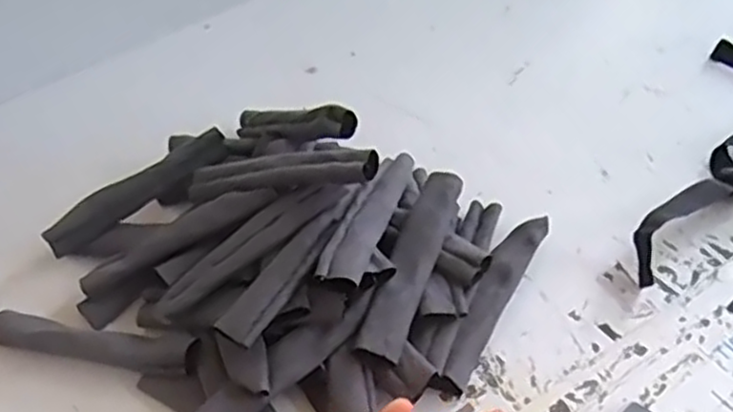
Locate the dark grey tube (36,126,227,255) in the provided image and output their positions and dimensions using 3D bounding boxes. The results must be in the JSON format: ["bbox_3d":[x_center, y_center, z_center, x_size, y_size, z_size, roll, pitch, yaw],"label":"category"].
[{"bbox_3d":[-0.215,-0.014,0.672,0.183,0.023,0.030,-32,51,-5],"label":"dark grey tube"}]

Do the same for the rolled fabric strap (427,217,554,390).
[{"bbox_3d":[0.103,0.075,0.590,0.029,0.026,0.183,22,53,23],"label":"rolled fabric strap"}]

